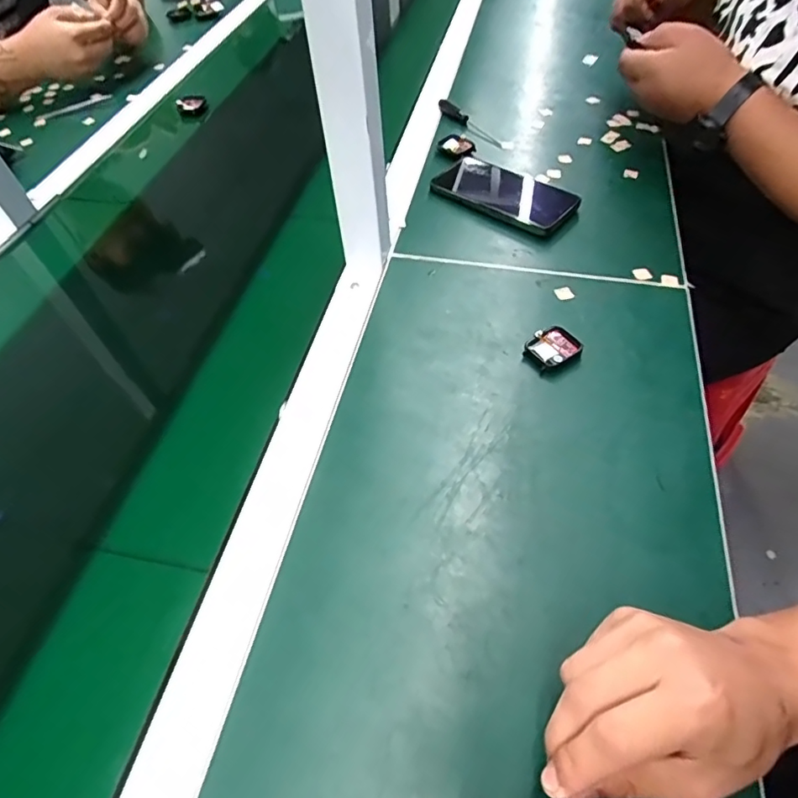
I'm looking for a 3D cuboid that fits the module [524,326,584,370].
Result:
[{"bbox_3d":[0.135,-0.045,0.458,0.048,0.010,0.036,-33,60,-20],"label":"module"}]

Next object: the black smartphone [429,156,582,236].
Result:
[{"bbox_3d":[0.126,-0.245,0.607,0.161,0.009,0.091,33,62,22],"label":"black smartphone"}]

